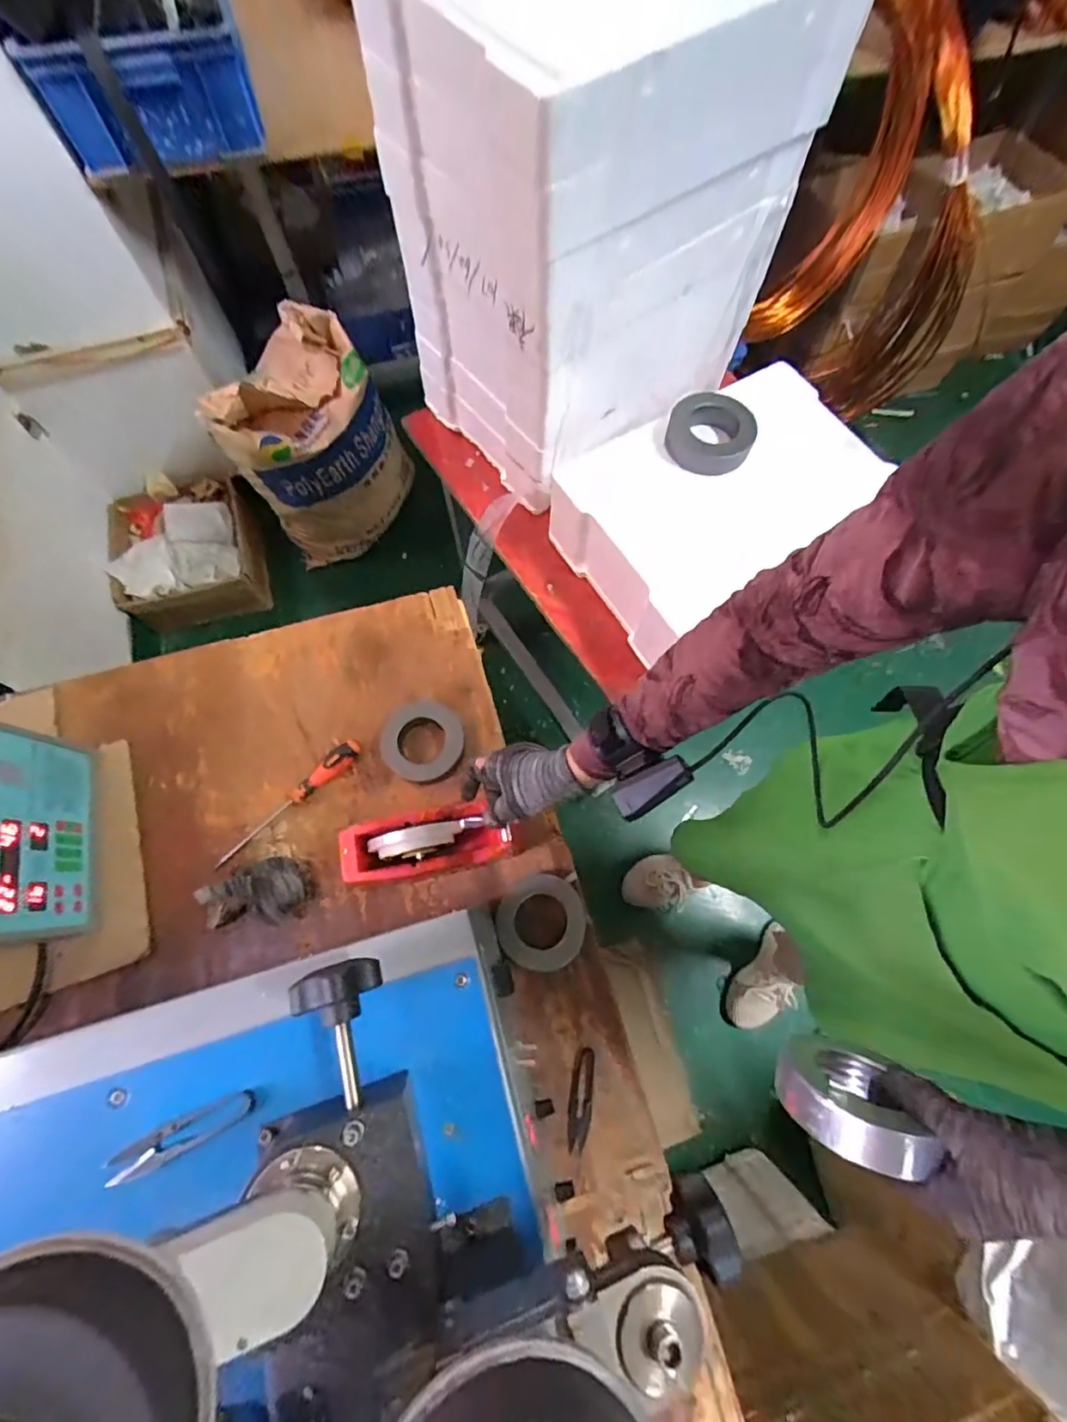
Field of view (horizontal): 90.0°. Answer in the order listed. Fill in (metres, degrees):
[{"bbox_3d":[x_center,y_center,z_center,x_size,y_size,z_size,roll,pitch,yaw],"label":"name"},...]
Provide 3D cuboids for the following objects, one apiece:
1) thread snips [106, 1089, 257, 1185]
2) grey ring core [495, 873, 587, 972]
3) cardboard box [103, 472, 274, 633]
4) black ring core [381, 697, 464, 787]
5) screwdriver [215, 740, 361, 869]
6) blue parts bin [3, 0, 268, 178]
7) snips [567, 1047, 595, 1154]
[{"bbox_3d":[-0.258,0.311,0.393,0.097,0.015,0.023,-25,74,-9],"label":"thread snips"},{"bbox_3d":[0.009,0.251,0.639,0.101,0.031,0.103,0,72,-1],"label":"grey ring core"},{"bbox_3d":[-0.895,-0.421,1.402,0.374,0.188,0.338,-15,73,-7],"label":"cardboard box"},{"bbox_3d":[-0.146,0.040,0.704,0.110,0.037,0.109,0,72,-1],"label":"black ring core"},{"bbox_3d":[-0.308,0.118,0.678,0.024,0.032,0.218,43,76,12],"label":"screwdriver"},{"bbox_3d":[-0.623,-1.078,0.847,0.295,0.168,0.397,-15,73,-6],"label":"blue parts bin"},{"bbox_3d":[0.053,0.433,0.595,0.026,0.016,0.098,6,72,0],"label":"snips"}]

